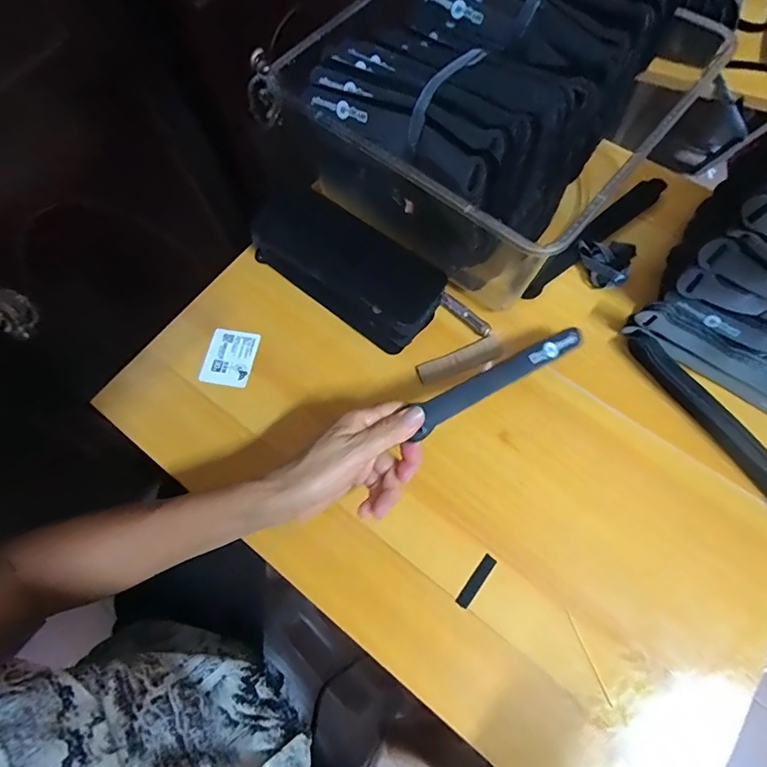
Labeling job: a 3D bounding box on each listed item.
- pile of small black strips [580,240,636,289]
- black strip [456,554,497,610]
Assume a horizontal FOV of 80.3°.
[{"bbox_3d":[0.230,-0.126,0.468,0.035,0.034,0.053,-27,72,-8],"label":"pile of small black strips"},{"bbox_3d":[0.078,0.166,0.382,0.010,0.004,0.047,36,75,13],"label":"black strip"}]

